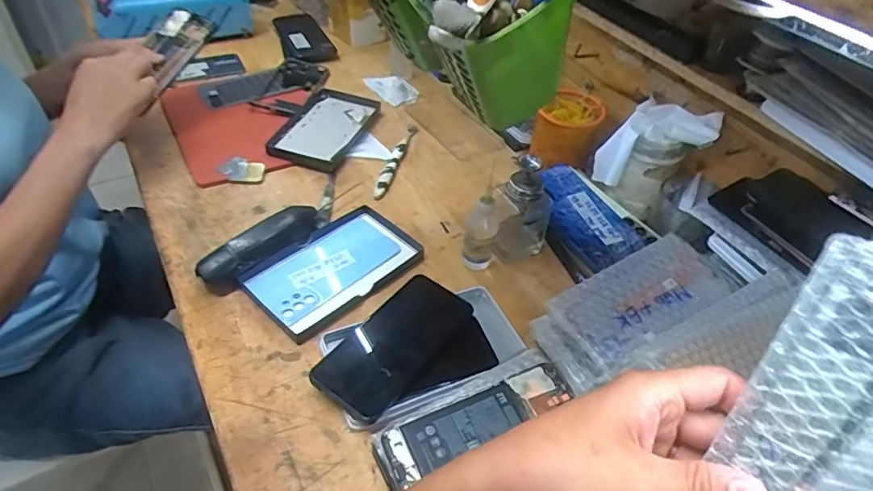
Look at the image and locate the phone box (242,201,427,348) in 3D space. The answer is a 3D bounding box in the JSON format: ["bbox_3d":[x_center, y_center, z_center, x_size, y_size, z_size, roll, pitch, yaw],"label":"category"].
[{"bbox_3d":[-0.106,0.021,0.581,0.106,0.021,0.180,35,52,26],"label":"phone box"}]

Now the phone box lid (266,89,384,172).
[{"bbox_3d":[-0.156,-0.169,0.765,0.104,0.015,0.186,22,52,6],"label":"phone box lid"}]

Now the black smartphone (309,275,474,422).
[{"bbox_3d":[-0.036,0.088,0.503,0.075,0.009,0.160,35,53,18],"label":"black smartphone"}]

